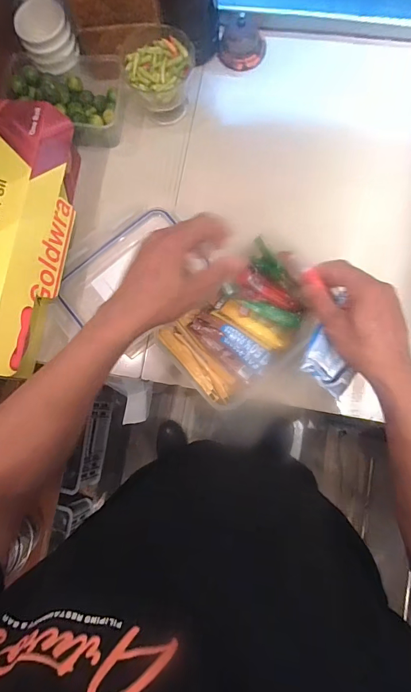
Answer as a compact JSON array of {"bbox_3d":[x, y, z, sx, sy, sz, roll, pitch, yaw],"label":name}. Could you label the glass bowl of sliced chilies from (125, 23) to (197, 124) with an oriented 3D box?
[{"bbox_3d":[-0.064,-0.397,0.553,0.097,0.078,0.100,-5,80,3],"label":"glass bowl of sliced chilies"}]

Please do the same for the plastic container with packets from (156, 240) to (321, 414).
[{"bbox_3d":[0.046,-0.022,0.456,0.176,0.047,0.127,-41,82,-1],"label":"plastic container with packets"}]

